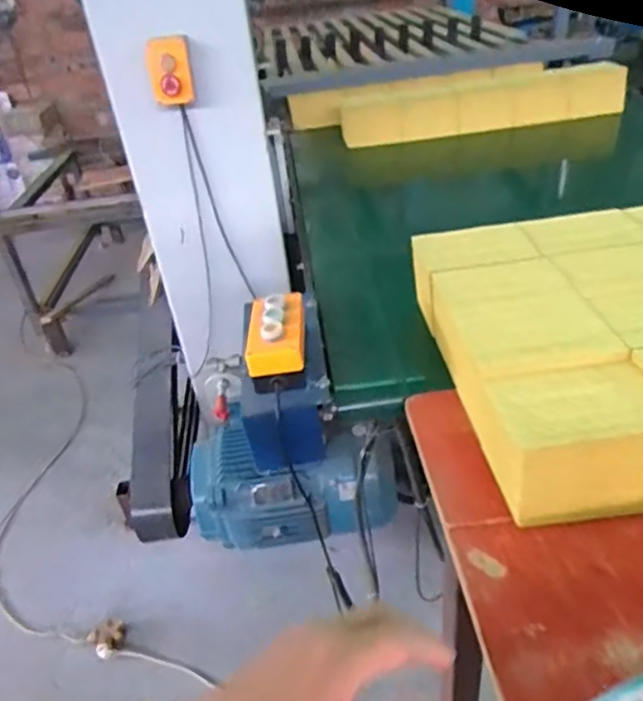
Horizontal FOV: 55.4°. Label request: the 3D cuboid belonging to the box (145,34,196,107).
[{"bbox_3d":[-0.291,-0.540,1.191,0.085,0.117,0.075,-14,34,-10],"label":"box"}]

